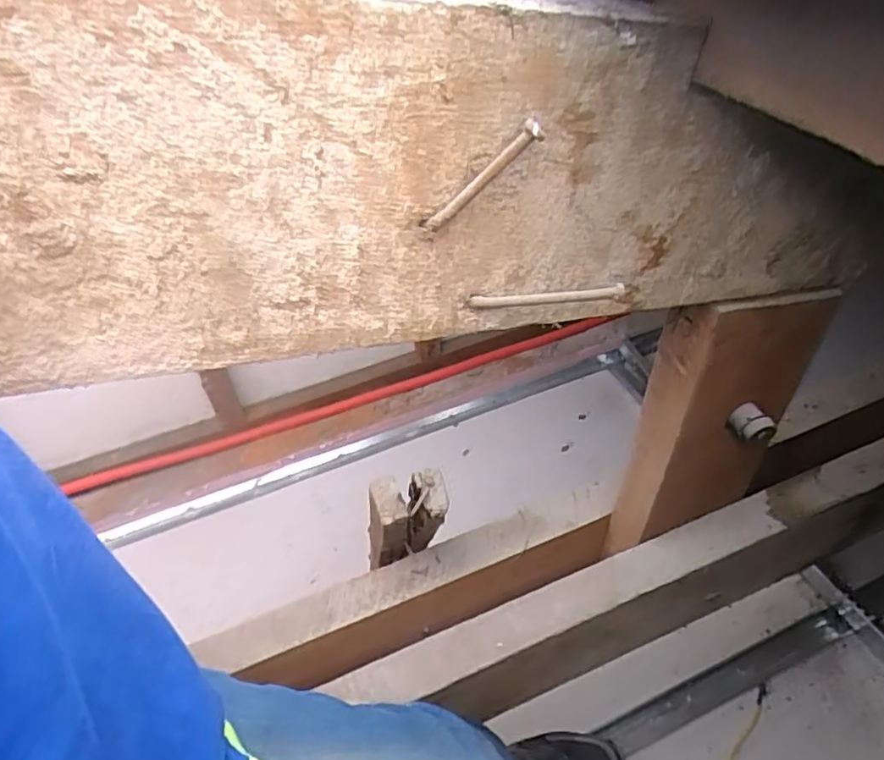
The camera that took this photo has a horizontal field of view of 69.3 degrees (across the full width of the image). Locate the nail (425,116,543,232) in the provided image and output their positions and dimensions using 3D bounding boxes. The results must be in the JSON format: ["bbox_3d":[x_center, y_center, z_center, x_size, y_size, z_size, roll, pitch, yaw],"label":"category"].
[{"bbox_3d":[0.017,-0.084,0.267,0.061,0.010,0.006,-38,37,24],"label":"nail"}]

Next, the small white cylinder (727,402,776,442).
[{"bbox_3d":[0.237,0.035,0.486,0.024,0.023,0.028,-17,45,-12],"label":"small white cylinder"}]

